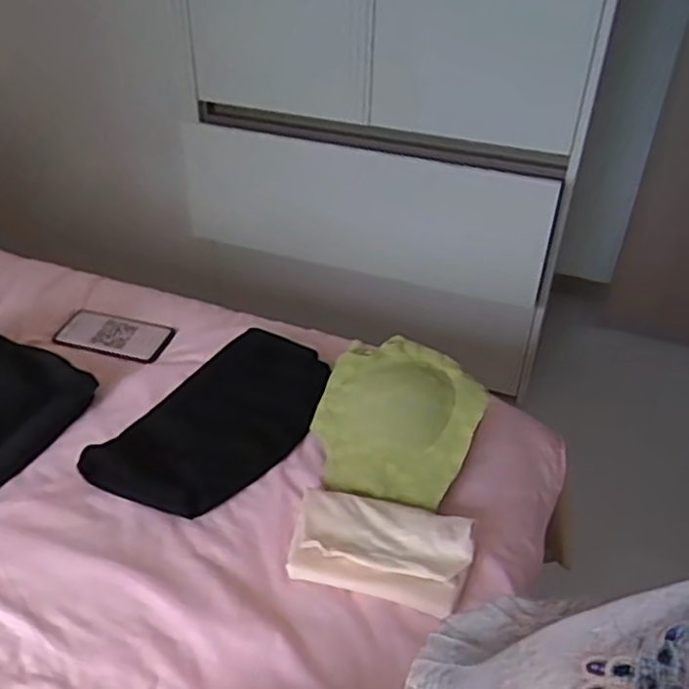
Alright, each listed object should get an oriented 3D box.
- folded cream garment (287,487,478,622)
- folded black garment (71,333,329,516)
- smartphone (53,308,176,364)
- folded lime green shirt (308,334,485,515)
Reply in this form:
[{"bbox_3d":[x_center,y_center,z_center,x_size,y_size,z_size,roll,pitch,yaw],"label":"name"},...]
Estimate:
[{"bbox_3d":[0.035,0.207,0.714,0.179,0.034,0.101,12,39,14],"label":"folded cream garment"},{"bbox_3d":[-0.144,0.087,0.819,0.162,0.053,0.289,25,44,28],"label":"folded black garment"},{"bbox_3d":[-0.332,-0.013,1.005,0.162,0.016,0.086,10,38,12],"label":"smartphone"},{"bbox_3d":[0.061,0.087,0.822,0.179,0.031,0.190,23,68,12],"label":"folded lime green shirt"}]

